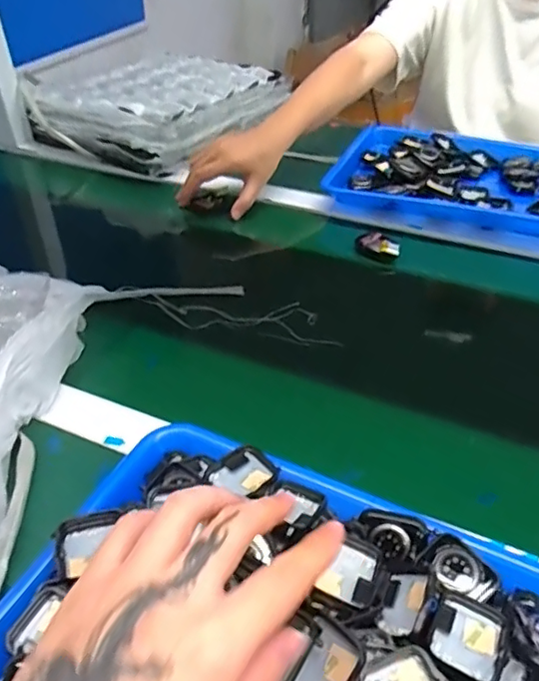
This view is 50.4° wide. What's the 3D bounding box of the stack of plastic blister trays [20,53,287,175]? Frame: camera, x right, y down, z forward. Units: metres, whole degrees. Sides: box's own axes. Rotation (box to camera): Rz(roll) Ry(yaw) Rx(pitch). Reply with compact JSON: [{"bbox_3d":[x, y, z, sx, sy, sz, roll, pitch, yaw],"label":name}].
[{"bbox_3d":[-0.180,-0.395,0.958,0.275,0.080,0.367,28,49,30],"label":"stack of plastic blister trays"}]

